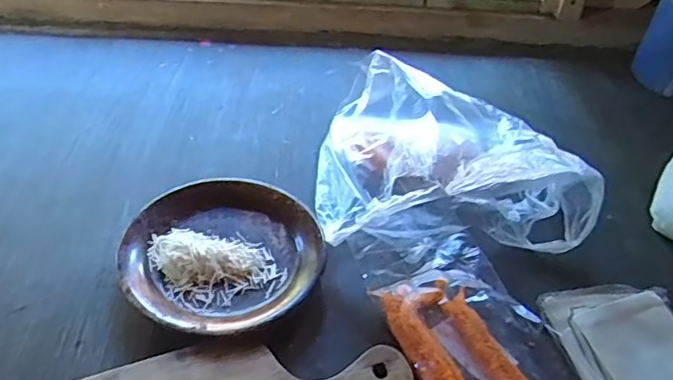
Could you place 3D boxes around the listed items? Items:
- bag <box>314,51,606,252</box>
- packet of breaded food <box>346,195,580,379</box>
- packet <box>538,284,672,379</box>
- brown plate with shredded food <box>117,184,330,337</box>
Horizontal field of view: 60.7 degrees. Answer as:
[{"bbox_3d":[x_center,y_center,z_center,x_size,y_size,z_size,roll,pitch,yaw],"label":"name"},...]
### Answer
[{"bbox_3d":[0.118,-0.041,0.651,0.275,0.090,0.232,0,43,-8],"label":"bag"},{"bbox_3d":[0.111,0.109,0.534,0.135,0.026,0.246,-14,46,-22],"label":"packet of breaded food"},{"bbox_3d":[0.277,0.151,0.512,0.136,0.028,0.157,-4,44,-12],"label":"packet"},{"bbox_3d":[-0.107,0.062,0.555,0.184,0.027,0.176,4,42,-3],"label":"brown plate with shredded food"}]

